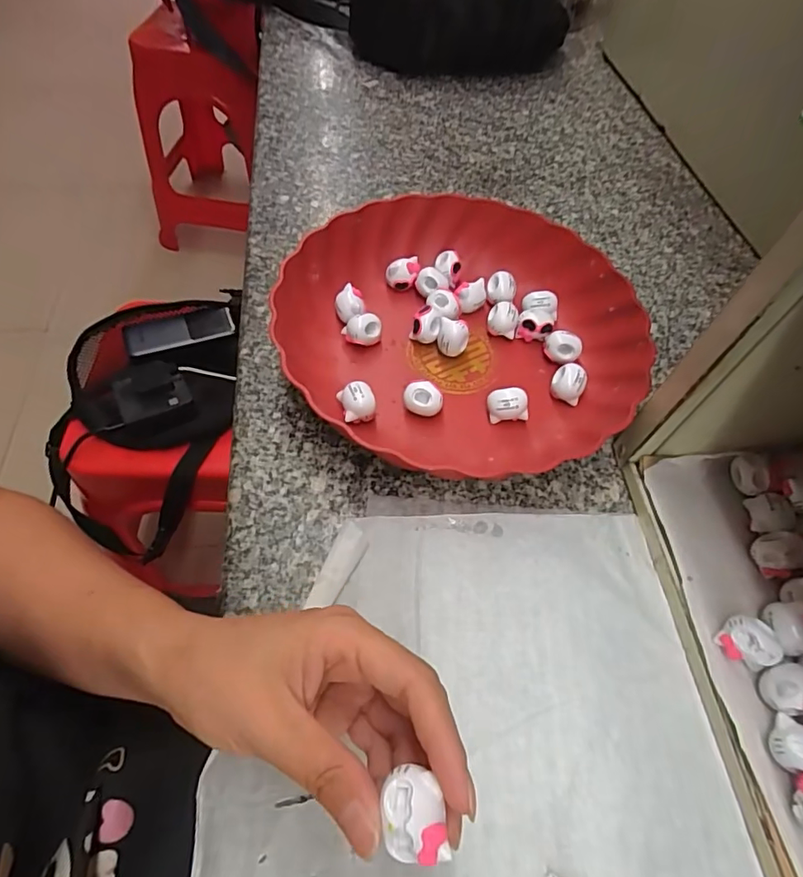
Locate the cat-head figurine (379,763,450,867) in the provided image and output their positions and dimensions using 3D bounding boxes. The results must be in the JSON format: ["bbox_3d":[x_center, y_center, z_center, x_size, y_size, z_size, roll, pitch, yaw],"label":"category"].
[{"bbox_3d":[0.004,0.118,0.163,0.019,0.009,0.026,-6,57,-7],"label":"cat-head figurine"}]

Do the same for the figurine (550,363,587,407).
[{"bbox_3d":[0.113,-0.037,0.353,0.021,0.021,0.018,27,59,14],"label":"figurine"}]

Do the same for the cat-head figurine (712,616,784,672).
[{"bbox_3d":[0.170,0.101,0.256,0.023,0.021,0.020,6,56,1],"label":"cat-head figurine"}]

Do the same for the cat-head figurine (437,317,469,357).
[{"bbox_3d":[0.036,-0.070,0.366,0.021,0.029,0.016,10,57,3],"label":"cat-head figurine"}]

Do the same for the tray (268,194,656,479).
[{"bbox_3d":[0.040,-0.082,0.366,0.245,0.045,0.219,3,56,-1],"label":"tray"}]

